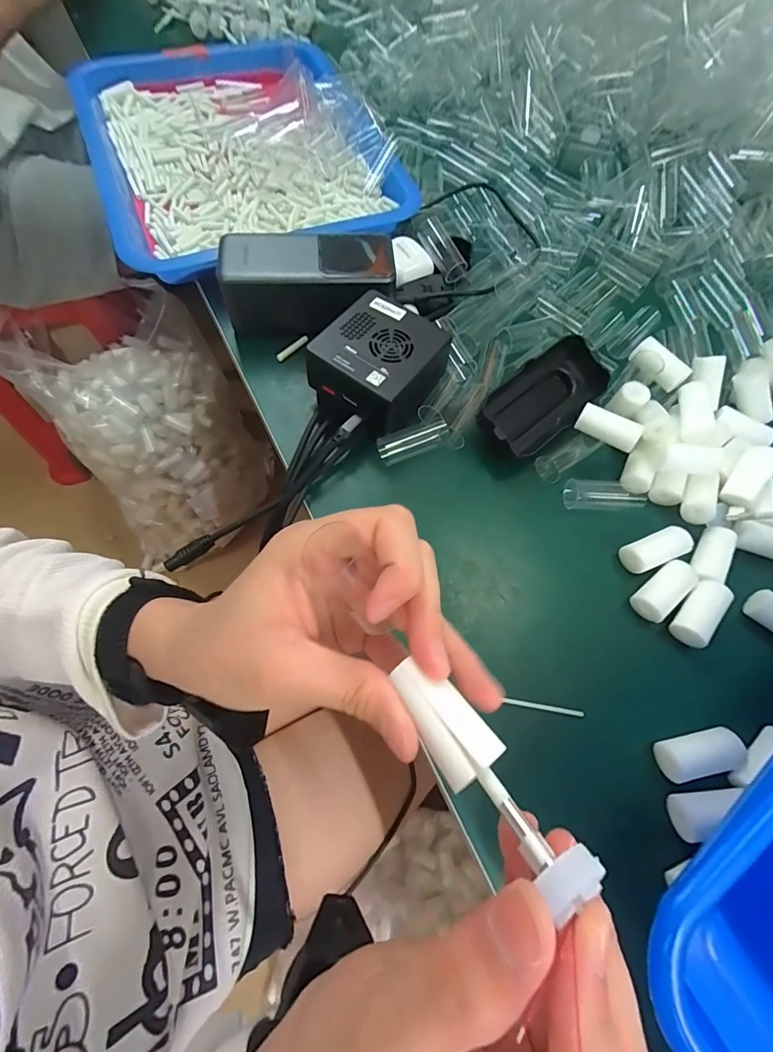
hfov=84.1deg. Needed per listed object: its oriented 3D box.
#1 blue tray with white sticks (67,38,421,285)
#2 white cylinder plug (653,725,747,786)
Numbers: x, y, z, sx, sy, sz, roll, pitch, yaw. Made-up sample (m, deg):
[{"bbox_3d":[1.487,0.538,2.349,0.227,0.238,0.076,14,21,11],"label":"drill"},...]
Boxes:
[{"bbox_3d":[-0.150,-0.380,0.421,0.269,0.039,0.352,-25,71,-13],"label":"blue tray with white sticks"},{"bbox_3d":[0.171,0.124,0.234,0.044,0.015,0.019,-15,69,-10],"label":"white cylinder plug"}]

